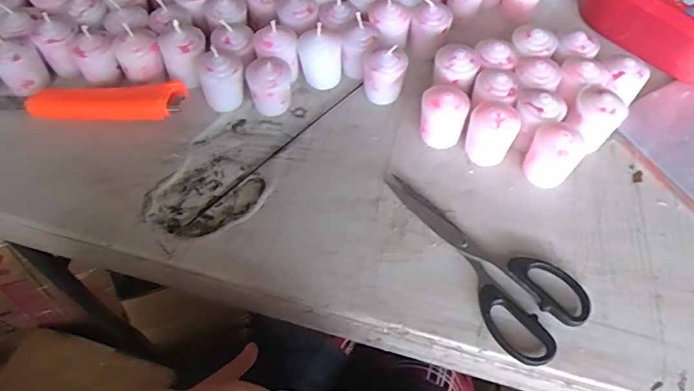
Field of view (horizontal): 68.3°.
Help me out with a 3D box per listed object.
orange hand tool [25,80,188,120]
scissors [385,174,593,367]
[{"bbox_3d":[-0.214,-0.085,0.452,0.138,0.024,0.031,4,56,0],"label":"orange hand tool"},{"bbox_3d":[0.097,0.043,0.384,0.071,0.009,0.169,-35,64,-22],"label":"scissors"}]

